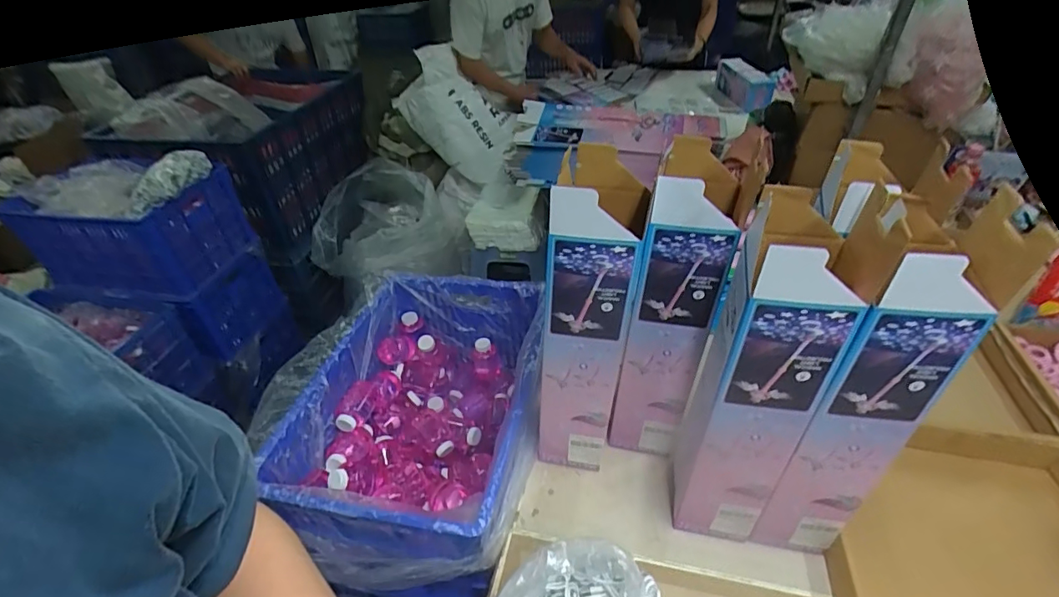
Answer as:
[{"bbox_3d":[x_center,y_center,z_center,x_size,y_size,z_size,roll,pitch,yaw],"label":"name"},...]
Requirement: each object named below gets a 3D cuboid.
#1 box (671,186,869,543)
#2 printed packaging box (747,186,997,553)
[{"bbox_3d":[0.253,0.103,0.564,0.108,0.448,0.124,5,41,10],"label":"box"},{"bbox_3d":[0.351,0.109,0.544,0.102,0.442,0.128,8,41,13],"label":"printed packaging box"}]

